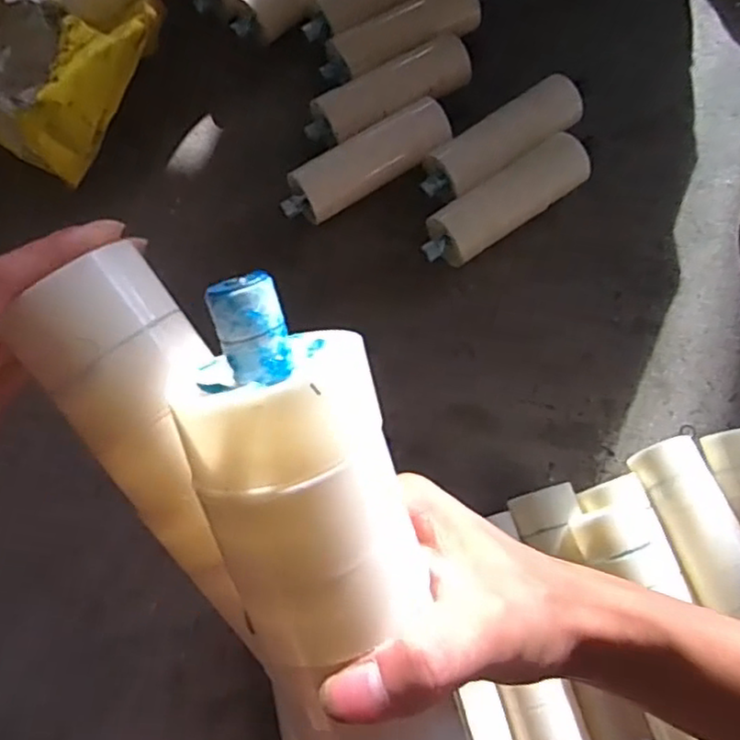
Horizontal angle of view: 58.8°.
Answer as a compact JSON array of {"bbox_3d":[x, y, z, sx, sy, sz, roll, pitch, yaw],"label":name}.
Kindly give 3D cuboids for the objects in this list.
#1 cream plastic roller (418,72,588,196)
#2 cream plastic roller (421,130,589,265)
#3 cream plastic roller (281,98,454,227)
[{"bbox_3d":[0.144,-0.248,0.710,0.205,0.051,0.062,-35,76,-10],"label":"cream plastic roller"},{"bbox_3d":[0.144,-0.177,0.700,0.207,0.046,0.060,-35,76,-10],"label":"cream plastic roller"},{"bbox_3d":[-0.005,-0.219,0.705,0.200,0.049,0.056,-32,76,-10],"label":"cream plastic roller"}]

